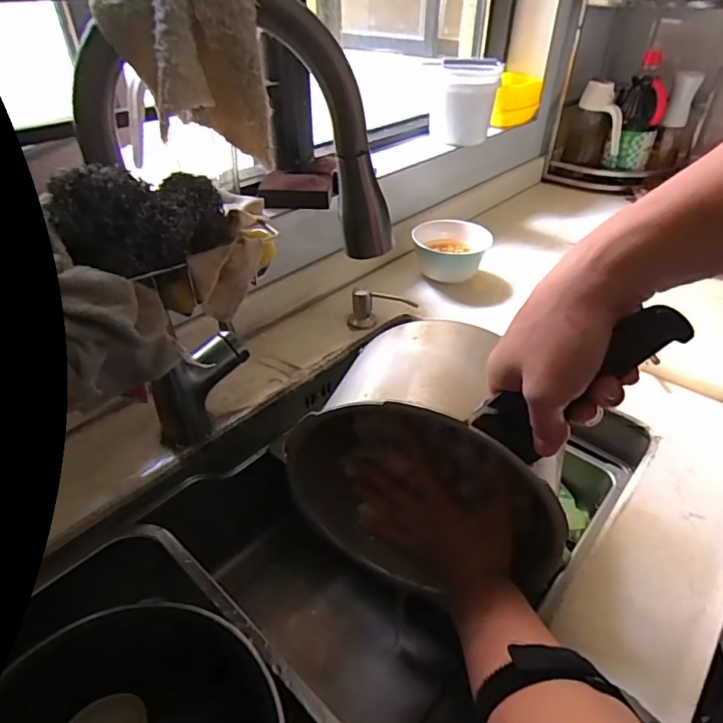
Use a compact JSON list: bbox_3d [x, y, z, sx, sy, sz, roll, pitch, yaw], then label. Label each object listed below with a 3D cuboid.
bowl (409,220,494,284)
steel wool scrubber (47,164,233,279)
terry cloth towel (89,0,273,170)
[{"bbox_3d":[0.143,-0.181,0.829,0.114,0.061,0.119,0,38,0],"label":"bowl"},{"bbox_3d":[-0.141,-0.096,0.328,0.098,0.059,0.045,-11,39,-13],"label":"steel wool scrubber"},{"bbox_3d":[-0.102,-0.197,0.323,0.110,0.116,0.049,-12,39,-14],"label":"terry cloth towel"}]

